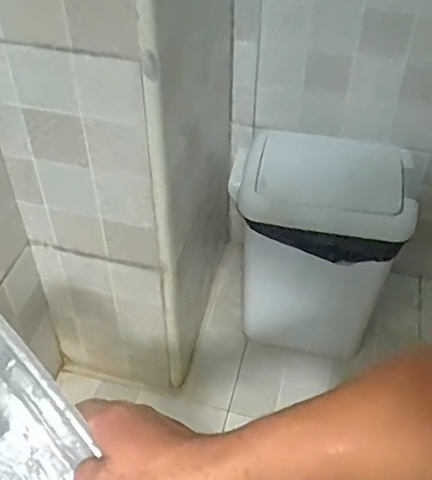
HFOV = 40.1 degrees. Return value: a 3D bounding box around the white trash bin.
[{"bbox_3d":[0.147,0.027,0.961,0.258,0.344,0.178,10,45,10],"label":"white trash bin"}]

